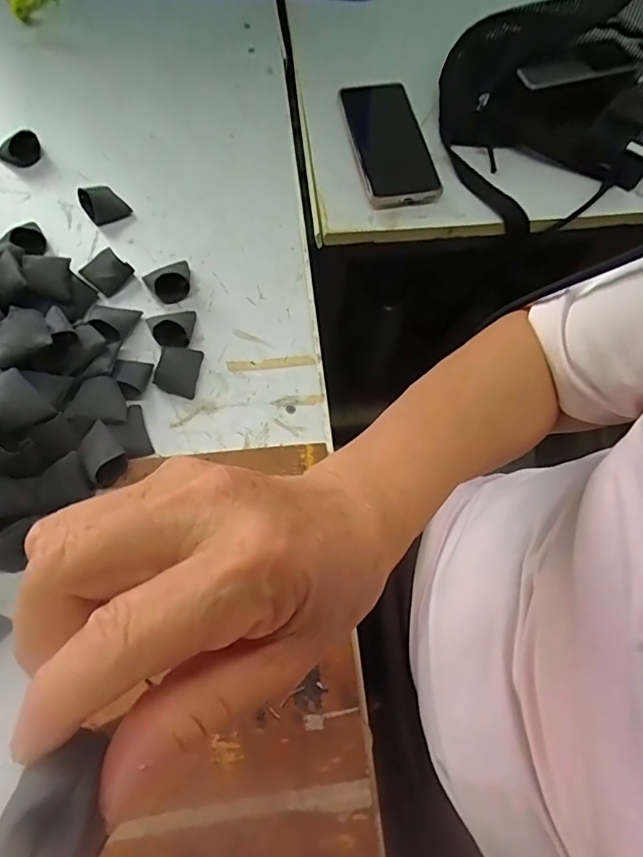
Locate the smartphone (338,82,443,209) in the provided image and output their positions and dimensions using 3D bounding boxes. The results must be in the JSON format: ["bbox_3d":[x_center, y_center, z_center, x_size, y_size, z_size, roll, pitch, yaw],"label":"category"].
[{"bbox_3d":[0.069,-0.287,0.515,0.072,0.018,0.153,-10,70,-6],"label":"smartphone"}]

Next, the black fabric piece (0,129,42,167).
[{"bbox_3d":[-0.299,-0.276,0.503,0.042,0.020,0.023,-30,73,-13],"label":"black fabric piece"}]

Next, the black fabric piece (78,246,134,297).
[{"bbox_3d":[-0.192,-0.140,0.456,0.038,0.018,0.034,41,73,12],"label":"black fabric piece"}]

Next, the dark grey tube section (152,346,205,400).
[{"bbox_3d":[-0.117,-0.051,0.422,0.033,0.022,0.043,15,69,3],"label":"dark grey tube section"}]

